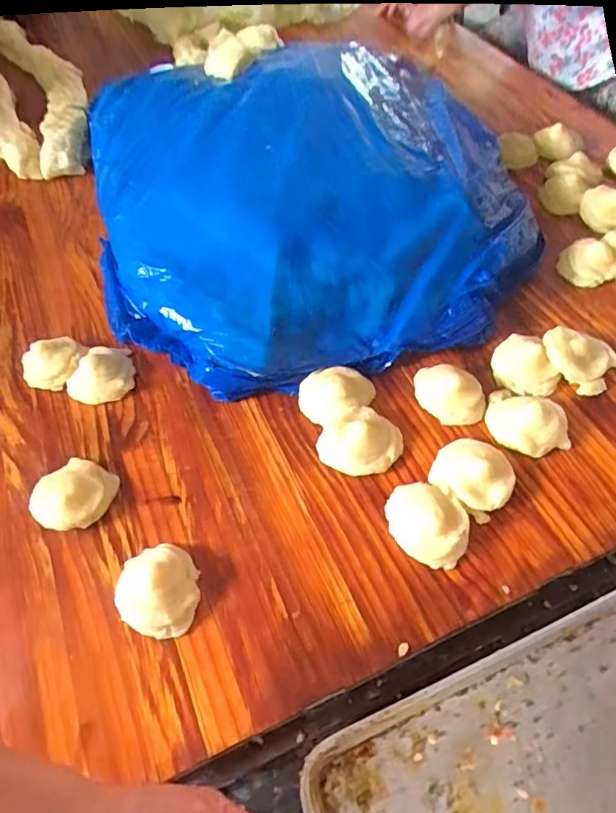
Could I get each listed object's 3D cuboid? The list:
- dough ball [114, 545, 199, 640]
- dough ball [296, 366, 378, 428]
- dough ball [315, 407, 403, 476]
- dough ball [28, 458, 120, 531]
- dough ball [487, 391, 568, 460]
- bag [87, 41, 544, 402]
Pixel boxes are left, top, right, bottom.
[{"bbox_3d":[-0.146,0.176,0.511,0.076,0.036,0.088,-5,56,0],"label":"dough ball"},{"bbox_3d":[0.033,-0.011,0.630,0.087,0.032,0.071,3,57,5],"label":"dough ball"},{"bbox_3d":[0.058,0.036,0.591,0.090,0.034,0.073,11,58,10],"label":"dough ball"},{"bbox_3d":[-0.255,0.097,0.573,0.077,0.031,0.078,-1,56,2],"label":"dough ball"},{"bbox_3d":[0.248,0.016,0.595,0.091,0.037,0.070,24,61,18],"label":"dough ball"},{"bbox_3d":[-0.013,-0.326,0.779,0.607,0.097,0.626,-13,57,-5],"label":"bag"}]

